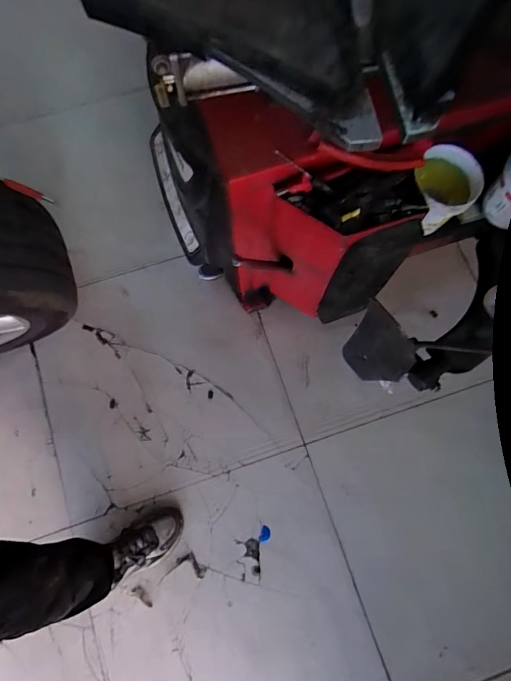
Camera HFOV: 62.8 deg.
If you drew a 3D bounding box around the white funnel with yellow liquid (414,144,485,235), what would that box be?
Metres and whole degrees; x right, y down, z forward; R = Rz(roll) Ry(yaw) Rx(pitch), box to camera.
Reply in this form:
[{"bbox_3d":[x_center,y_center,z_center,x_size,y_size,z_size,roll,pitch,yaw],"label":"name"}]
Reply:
[{"bbox_3d":[0.353,-0.280,0.799,0.113,0.114,0.130,35,78,10],"label":"white funnel with yellow liquid"}]

